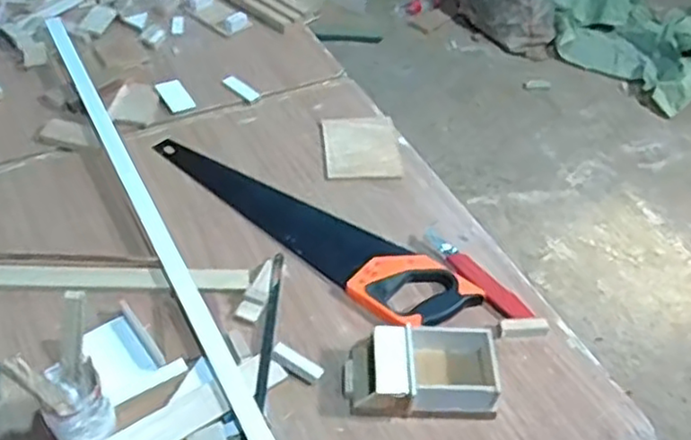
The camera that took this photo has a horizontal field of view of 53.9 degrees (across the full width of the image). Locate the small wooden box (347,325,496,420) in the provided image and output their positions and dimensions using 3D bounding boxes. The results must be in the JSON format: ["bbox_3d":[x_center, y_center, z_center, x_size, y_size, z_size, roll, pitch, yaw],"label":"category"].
[{"bbox_3d":[0.086,0.172,0.777,0.170,0.060,0.099,2,47,-4],"label":"small wooden box"}]

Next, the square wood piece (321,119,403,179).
[{"bbox_3d":[0.024,-0.116,1.070,0.113,0.014,0.127,-2,47,-8],"label":"square wood piece"}]

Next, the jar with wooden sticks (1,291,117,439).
[{"bbox_3d":[-0.274,0.167,0.667,0.068,0.178,0.067,-9,49,-14],"label":"jar with wooden sticks"}]

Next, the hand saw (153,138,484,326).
[{"bbox_3d":[-0.056,-0.011,0.957,0.510,0.032,0.119,35,53,24],"label":"hand saw"}]

